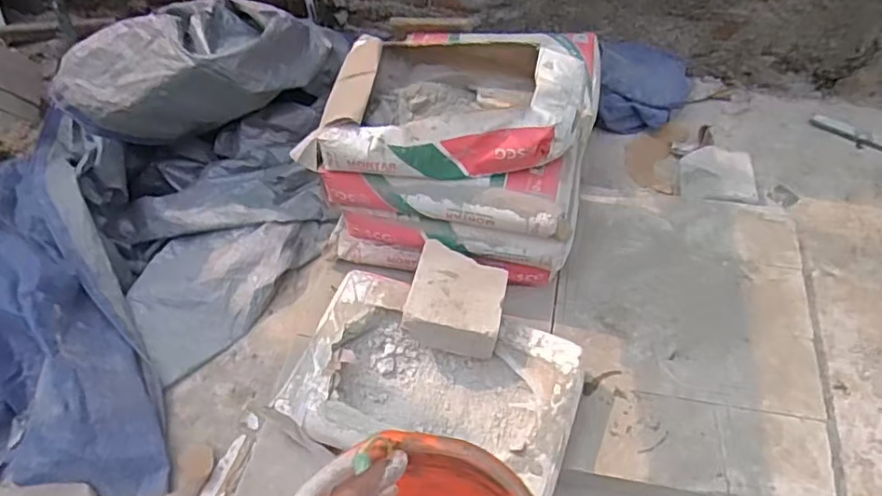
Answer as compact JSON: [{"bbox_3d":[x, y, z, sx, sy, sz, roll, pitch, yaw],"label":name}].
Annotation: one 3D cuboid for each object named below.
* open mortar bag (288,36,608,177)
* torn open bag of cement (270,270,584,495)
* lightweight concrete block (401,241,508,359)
[{"bbox_3d":[0.041,-0.365,1.373,0.601,0.129,0.447,6,55,7],"label":"open mortar bag"},{"bbox_3d":[-0.017,0.286,1.294,0.583,0.109,0.377,14,56,12],"label":"torn open bag of cement"},{"bbox_3d":[0.037,0.116,1.328,0.196,0.125,0.223,11,56,10],"label":"lightweight concrete block"}]

